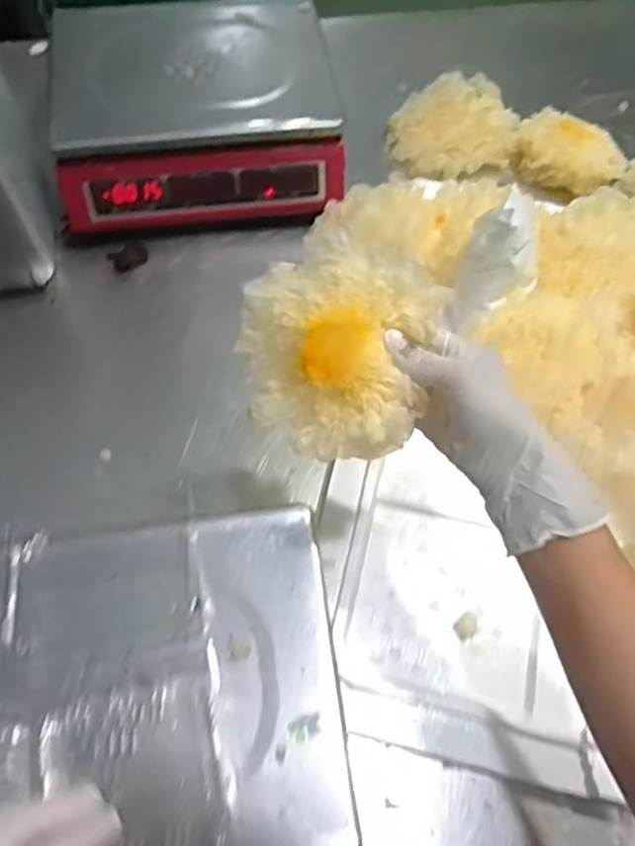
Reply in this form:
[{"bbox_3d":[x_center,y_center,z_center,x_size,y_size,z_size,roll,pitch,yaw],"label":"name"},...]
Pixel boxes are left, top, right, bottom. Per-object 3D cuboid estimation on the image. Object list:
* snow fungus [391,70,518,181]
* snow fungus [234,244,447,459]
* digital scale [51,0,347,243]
[{"bbox_3d":[0.159,-0.362,0.791,0.147,0.049,0.137,1,63,-1],"label":"snow fungus"},{"bbox_3d":[0.013,-0.047,0.435,0.127,0.065,0.130,2,95,25],"label":"snow fungus"},{"bbox_3d":[-0.131,-0.350,0.736,0.292,0.098,0.255,-6,63,-5],"label":"digital scale"}]

